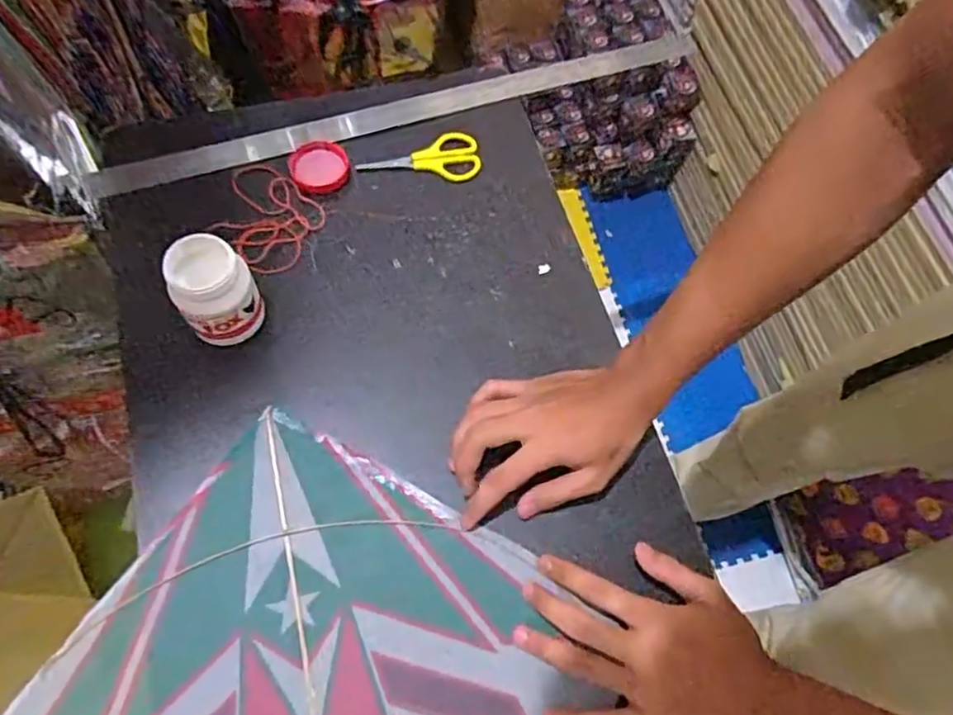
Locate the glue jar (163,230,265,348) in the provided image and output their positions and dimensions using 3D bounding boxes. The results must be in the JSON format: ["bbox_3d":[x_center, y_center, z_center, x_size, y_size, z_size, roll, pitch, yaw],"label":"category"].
[{"bbox_3d":[-0.200,-0.052,0.502,0.056,0.086,0.053,1,66,-3],"label":"glue jar"}]

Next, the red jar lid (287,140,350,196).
[{"bbox_3d":[-0.146,-0.177,0.603,0.053,0.007,0.058,1,66,-3],"label":"red jar lid"}]

